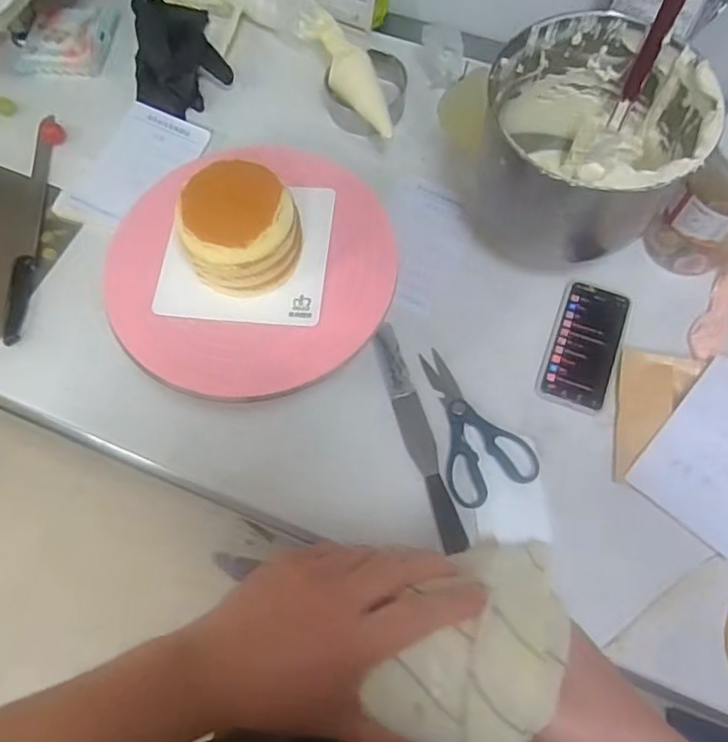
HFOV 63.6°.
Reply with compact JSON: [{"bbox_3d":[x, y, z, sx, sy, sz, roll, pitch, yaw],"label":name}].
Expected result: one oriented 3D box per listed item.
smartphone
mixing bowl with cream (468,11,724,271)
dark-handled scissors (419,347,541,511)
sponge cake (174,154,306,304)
[{"bbox_3d":[0.262,-0.033,0.693,0.081,0.006,0.166,19,70,9],"label":"smartphone"},{"bbox_3d":[0.242,-0.243,0.663,0.216,0.194,0.202,0,69,1],"label":"mixing bowl with cream"},{"bbox_3d":[0.114,0.055,0.663,0.097,0.016,0.180,-23,70,-7],"label":"dark-handled scissors"},{"bbox_3d":[-0.112,-0.128,0.543,0.094,0.080,0.104,18,70,8],"label":"sponge cake"}]

